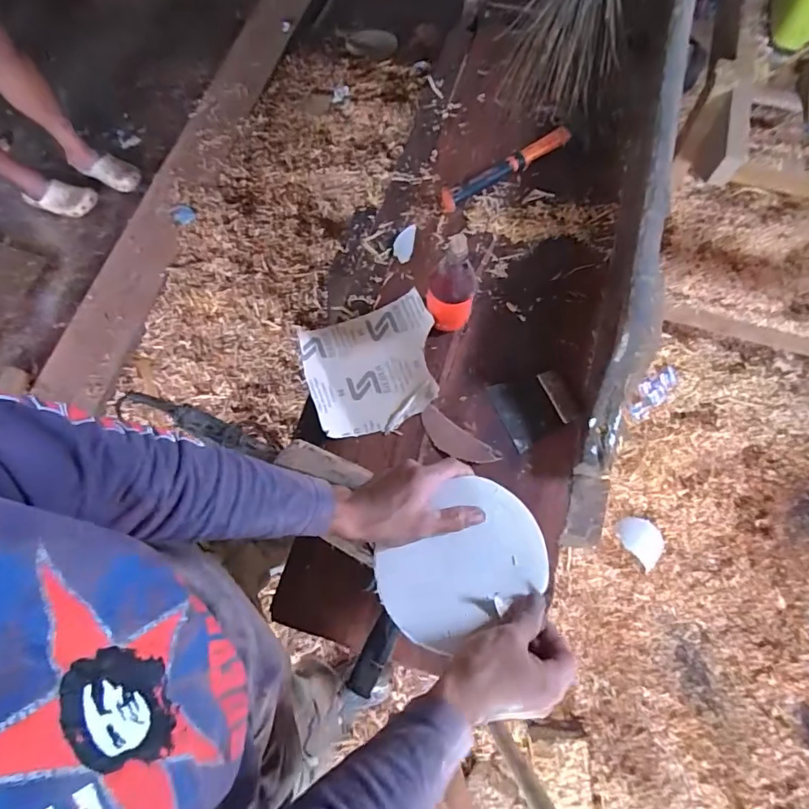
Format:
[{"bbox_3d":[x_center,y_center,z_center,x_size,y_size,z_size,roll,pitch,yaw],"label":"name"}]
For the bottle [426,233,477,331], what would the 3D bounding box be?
[{"bbox_3d":[0.066,-0.161,0.677,0.061,0.170,0.053,-4,71,-1],"label":"bottle"}]

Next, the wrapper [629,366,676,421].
[{"bbox_3d":[0.775,-0.041,1.480,0.197,0.044,0.087,-39,76,-13],"label":"wrapper"}]

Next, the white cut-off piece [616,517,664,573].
[{"bbox_3d":[0.680,0.384,1.363,0.118,0.025,0.137,-41,76,-13],"label":"white cut-off piece"}]

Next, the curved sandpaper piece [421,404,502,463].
[{"bbox_3d":[0.076,0.053,0.693,0.126,0.008,0.044,34,78,10],"label":"curved sandpaper piece"}]

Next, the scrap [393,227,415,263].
[{"bbox_3d":[-0.001,-0.275,0.808,0.033,0.004,0.074,9,71,3],"label":"scrap"}]

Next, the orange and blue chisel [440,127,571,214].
[{"bbox_3d":[0.180,-0.426,0.850,0.271,0.035,0.037,-32,74,-11],"label":"orange and blue chisel"}]

